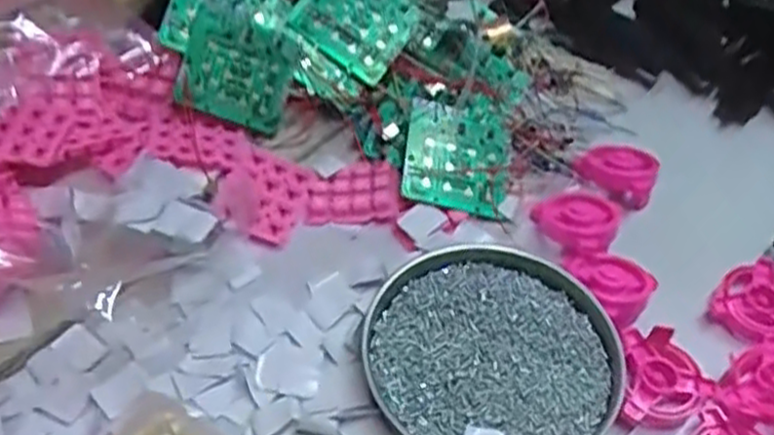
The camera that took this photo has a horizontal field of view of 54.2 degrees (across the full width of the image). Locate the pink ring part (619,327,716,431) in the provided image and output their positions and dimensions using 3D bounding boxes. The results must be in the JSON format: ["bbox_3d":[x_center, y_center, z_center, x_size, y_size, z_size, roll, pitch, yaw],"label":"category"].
[{"bbox_3d":[0.151,0.088,0.406,0.048,0.024,0.051,10,50,5],"label":"pink ring part"}]

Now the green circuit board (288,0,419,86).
[{"bbox_3d":[-0.020,-0.138,0.528,0.073,0.010,0.069,38,79,0],"label":"green circuit board"}]

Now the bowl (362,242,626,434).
[{"bbox_3d":[0.059,0.074,0.413,0.135,0.018,0.131,1,50,-2],"label":"bowl"}]

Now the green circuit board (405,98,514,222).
[{"bbox_3d":[0.047,-0.043,0.495,0.068,0.006,0.085,15,65,-9],"label":"green circuit board"}]

